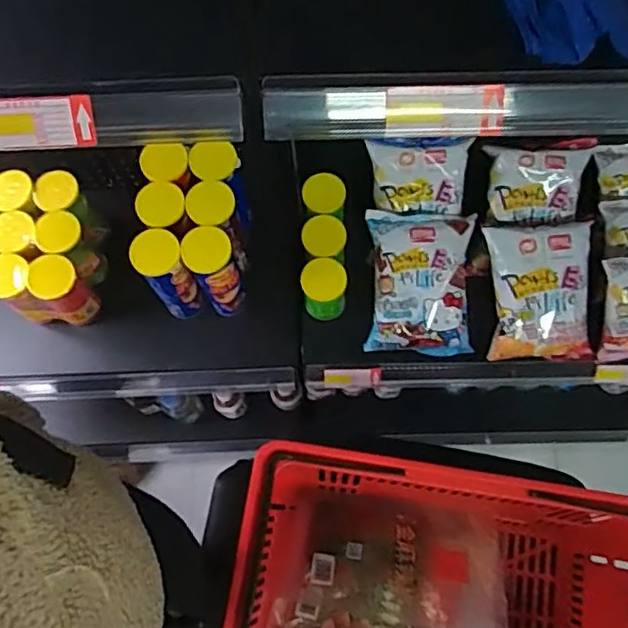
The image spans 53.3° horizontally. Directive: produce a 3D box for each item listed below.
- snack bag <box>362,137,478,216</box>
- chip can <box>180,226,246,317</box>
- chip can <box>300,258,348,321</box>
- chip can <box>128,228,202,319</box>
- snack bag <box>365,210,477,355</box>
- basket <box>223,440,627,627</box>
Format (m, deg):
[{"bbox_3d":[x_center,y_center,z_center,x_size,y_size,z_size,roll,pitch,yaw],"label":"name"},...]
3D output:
[{"bbox_3d":[0.167,-0.225,1.015,0.154,0.050,0.114,2,104,4],"label":"snack bag"},{"bbox_3d":[-0.147,-0.061,0.951,0.066,0.178,0.066,0,72,2],"label":"chip can"},{"bbox_3d":[0.016,-0.040,0.999,0.067,0.098,0.066,0,72,2],"label":"chip can"},{"bbox_3d":[-0.220,-0.057,0.953,0.066,0.180,0.067,0,72,2],"label":"chip can"},{"bbox_3d":[0.168,-0.048,1.008,0.166,0.060,0.224,3,101,6],"label":"snack bag"},{"bbox_3d":[0.157,0.361,0.749,0.483,0.259,0.319,8,73,4],"label":"basket"}]

